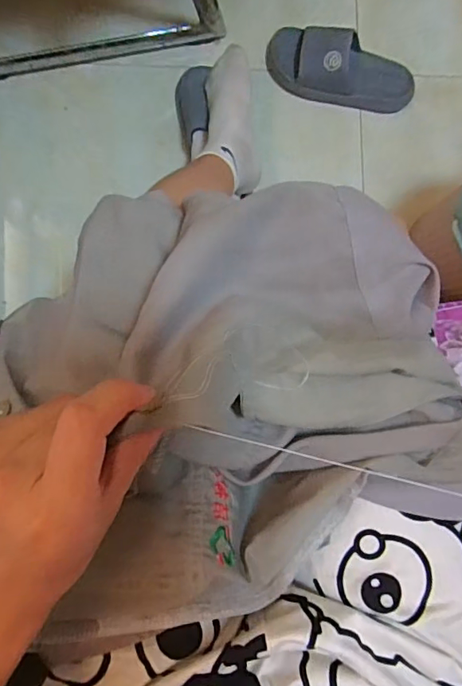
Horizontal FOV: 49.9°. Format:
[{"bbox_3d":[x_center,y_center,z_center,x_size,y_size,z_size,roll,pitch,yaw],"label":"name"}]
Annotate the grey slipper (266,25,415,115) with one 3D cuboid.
[{"bbox_3d":[0.205,-0.488,0.894,0.275,0.088,0.110,9,87,-6],"label":"grey slipper"}]

